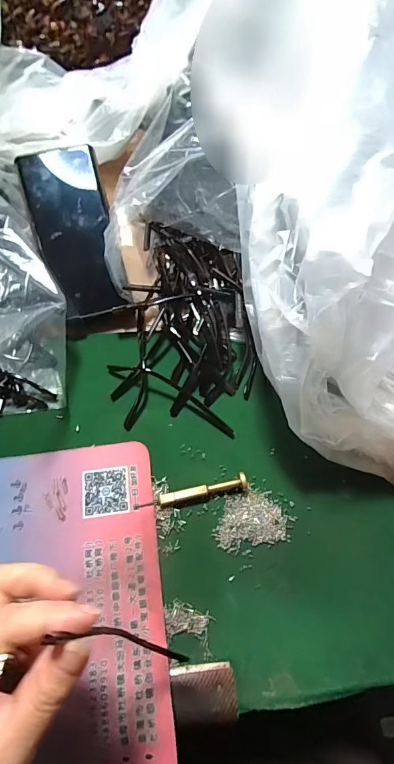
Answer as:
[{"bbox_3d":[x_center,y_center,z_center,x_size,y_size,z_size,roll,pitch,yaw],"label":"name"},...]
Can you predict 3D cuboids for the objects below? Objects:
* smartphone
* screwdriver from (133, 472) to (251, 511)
[{"bbox_3d":[-0.119,-0.148,0.385,0.071,0.014,0.160,-15,93,-4],"label":"smartphone"},{"bbox_3d":[-0.004,0.094,0.332,0.093,0.013,0.013,-10,70,-7],"label":"screwdriver"}]

